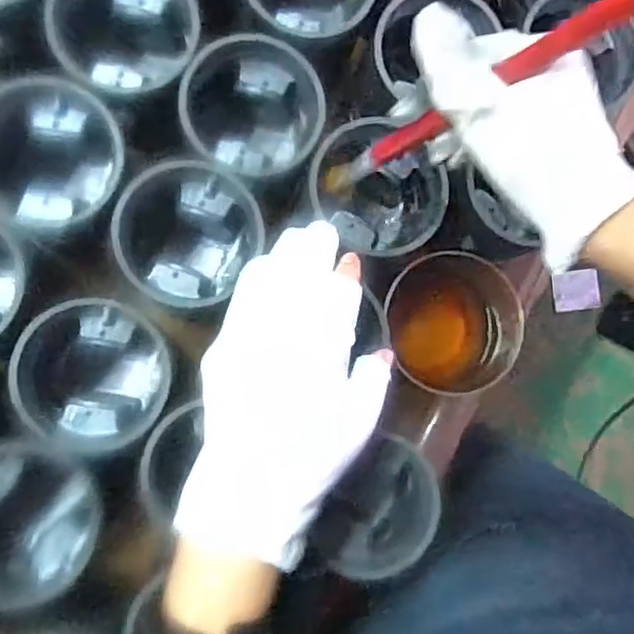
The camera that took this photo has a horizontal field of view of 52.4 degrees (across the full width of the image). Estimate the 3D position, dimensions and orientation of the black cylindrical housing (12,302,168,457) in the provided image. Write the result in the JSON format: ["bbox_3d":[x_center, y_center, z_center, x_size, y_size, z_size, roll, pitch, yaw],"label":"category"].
[{"bbox_3d":[-0.140,0.037,0.413,0.085,0.078,0.090,1,86,-8],"label":"black cylindrical housing"}]

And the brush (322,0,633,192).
[{"bbox_3d":[0.077,-0.110,0.323,0.012,0.255,0.012,-13,88,-32],"label":"brush"}]

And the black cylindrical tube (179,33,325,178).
[{"bbox_3d":[-0.044,-0.133,0.432,0.085,0.081,0.082,-10,88,-8],"label":"black cylindrical tube"}]

